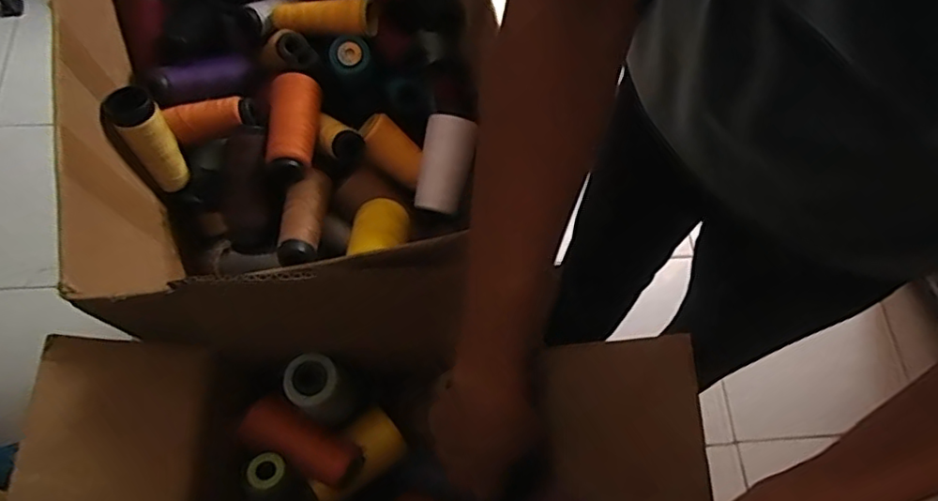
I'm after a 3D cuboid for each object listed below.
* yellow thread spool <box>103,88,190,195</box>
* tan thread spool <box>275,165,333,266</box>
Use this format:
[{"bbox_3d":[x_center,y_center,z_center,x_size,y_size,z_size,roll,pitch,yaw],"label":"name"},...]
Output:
[{"bbox_3d":[-0.305,-0.108,0.555,0.040,0.106,0.040,37,66,22],"label":"yellow thread spool"},{"bbox_3d":[-0.162,-0.030,0.566,0.038,0.034,0.109,6,55,0],"label":"tan thread spool"}]

